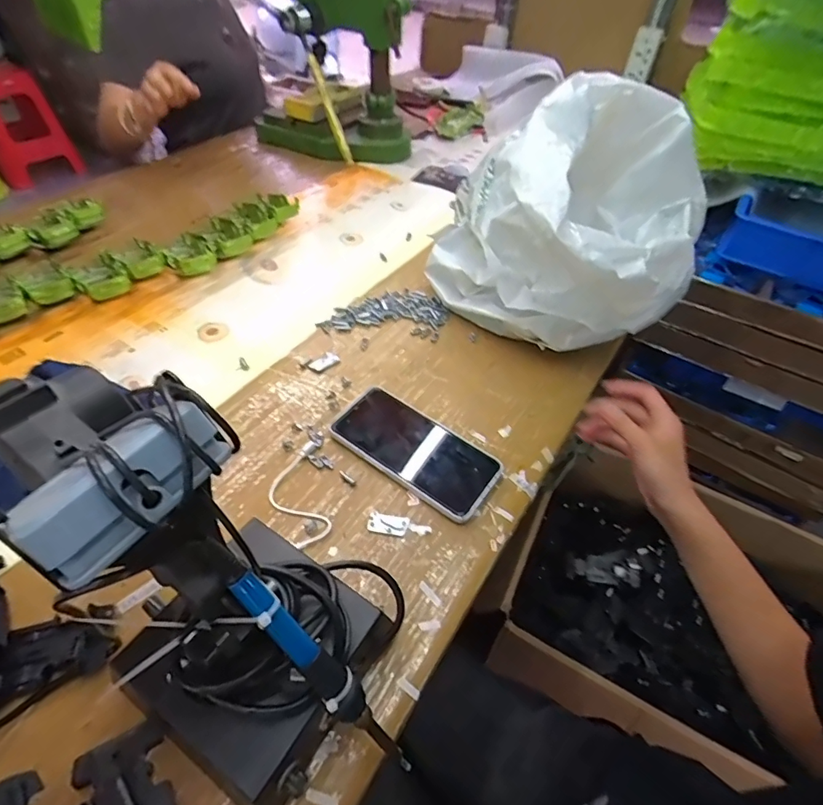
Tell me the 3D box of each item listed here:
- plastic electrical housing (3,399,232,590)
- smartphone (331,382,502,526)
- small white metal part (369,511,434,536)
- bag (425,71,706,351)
[{"bbox_3d":[-0.111,0.033,0.185,0.032,0.030,0.075,37,56,25],"label":"plastic electrical housing"},{"bbox_3d":[0.004,0.046,0.464,0.165,0.015,0.080,30,53,21],"label":"smartphone"},{"bbox_3d":[-0.011,0.110,0.416,0.055,0.004,0.017,8,49,3],"label":"small white metal part"},{"bbox_3d":[0.210,-0.223,0.574,0.309,0.225,0.270,-30,57,-26],"label":"bag"}]

